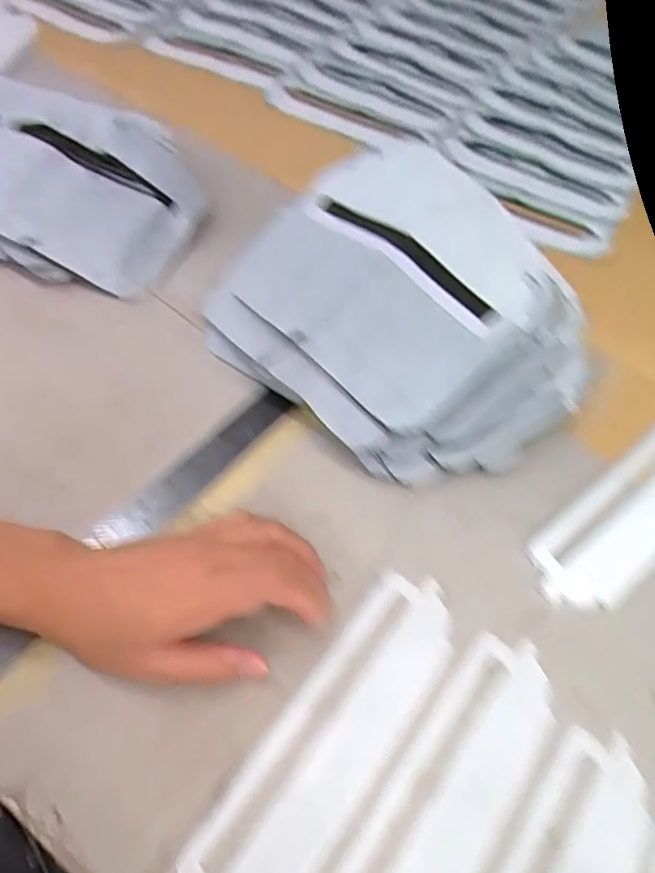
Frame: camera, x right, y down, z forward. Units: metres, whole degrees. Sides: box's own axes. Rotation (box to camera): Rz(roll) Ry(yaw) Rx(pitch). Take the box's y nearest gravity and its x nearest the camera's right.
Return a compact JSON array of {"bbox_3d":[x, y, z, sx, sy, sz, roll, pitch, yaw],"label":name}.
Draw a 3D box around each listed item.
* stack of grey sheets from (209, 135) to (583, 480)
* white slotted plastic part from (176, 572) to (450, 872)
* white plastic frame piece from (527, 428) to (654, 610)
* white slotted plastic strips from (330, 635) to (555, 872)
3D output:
[{"bbox_3d":[0.044,-0.078,0.354,0.163,0.102,0.230,-39,69,-23],"label":"stack of grey sheets"},{"bbox_3d":[0.004,0.153,0.273,0.053,0.004,0.185,36,63,14],"label":"white slotted plastic part"},{"bbox_3d":[0.206,0.049,0.349,0.180,0.009,0.060,-33,66,-21],"label":"white plastic frame piece"},{"bbox_3d":[0.054,0.183,0.257,0.054,0.004,0.181,37,64,17],"label":"white slotted plastic strips"}]

